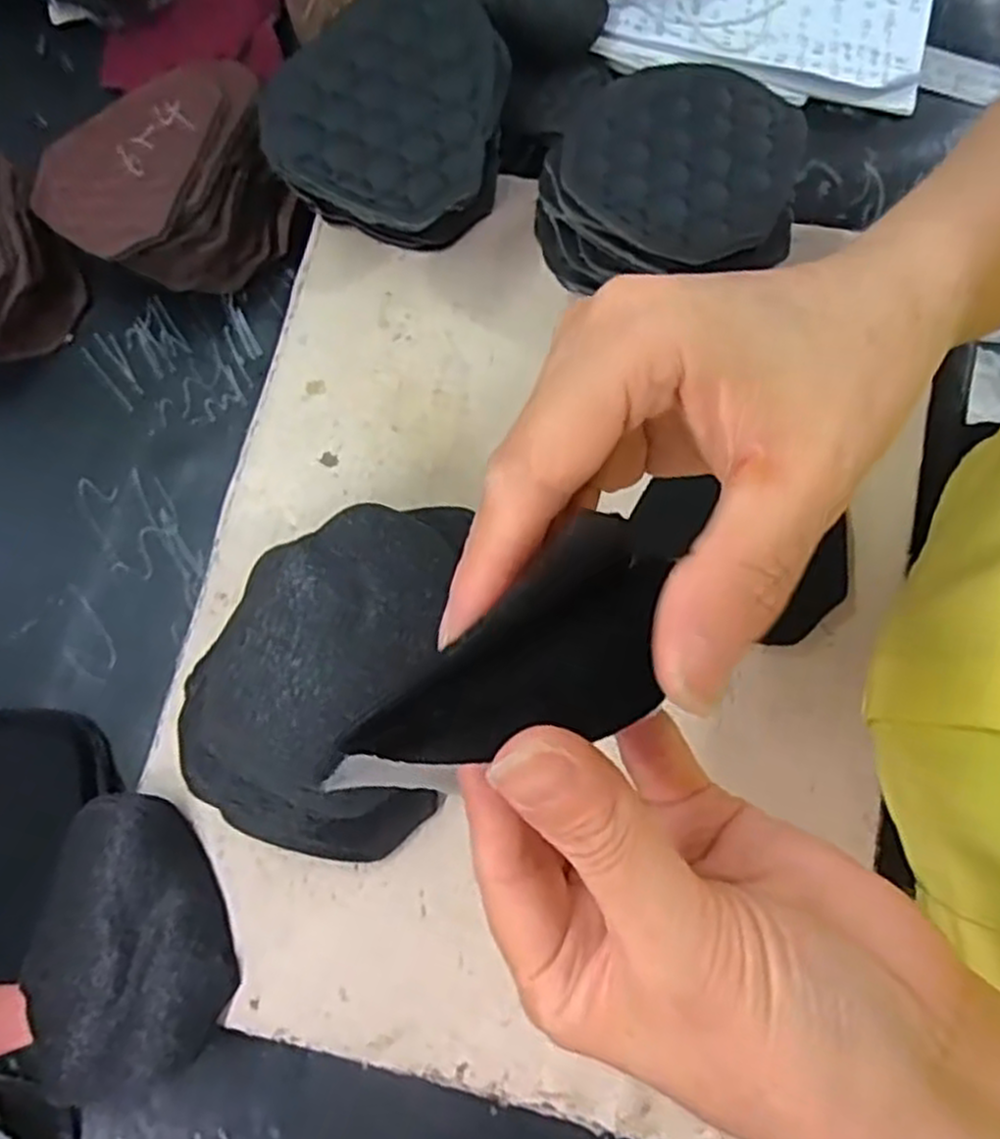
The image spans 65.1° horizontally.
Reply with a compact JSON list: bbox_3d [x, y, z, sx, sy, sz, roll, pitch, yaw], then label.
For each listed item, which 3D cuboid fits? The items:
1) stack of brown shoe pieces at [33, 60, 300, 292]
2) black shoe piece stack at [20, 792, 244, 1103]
[{"bbox_3d":[-0.164,-0.188,0.387,0.118,0.057,0.094,-22,77,-4],"label":"stack of brown shoe pieces"},{"bbox_3d":[-0.151,0.145,0.303,0.083,0.018,0.098,-27,78,-1],"label":"black shoe piece stack"}]

